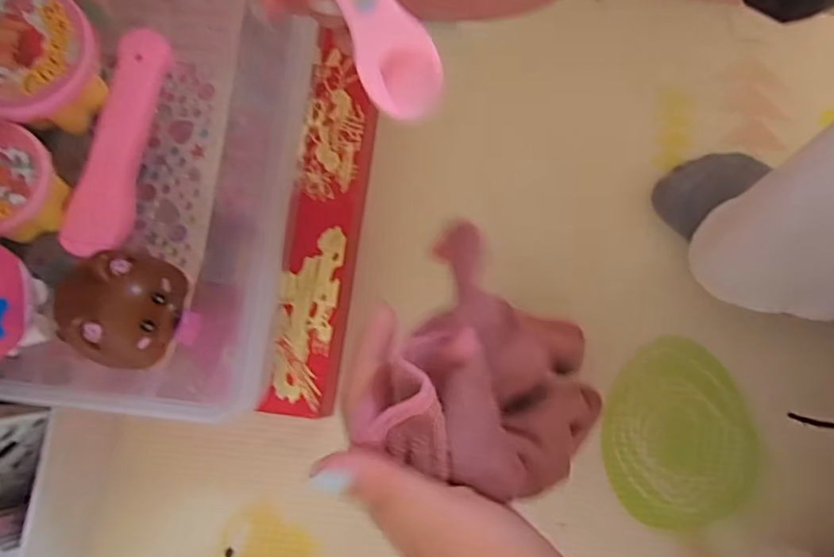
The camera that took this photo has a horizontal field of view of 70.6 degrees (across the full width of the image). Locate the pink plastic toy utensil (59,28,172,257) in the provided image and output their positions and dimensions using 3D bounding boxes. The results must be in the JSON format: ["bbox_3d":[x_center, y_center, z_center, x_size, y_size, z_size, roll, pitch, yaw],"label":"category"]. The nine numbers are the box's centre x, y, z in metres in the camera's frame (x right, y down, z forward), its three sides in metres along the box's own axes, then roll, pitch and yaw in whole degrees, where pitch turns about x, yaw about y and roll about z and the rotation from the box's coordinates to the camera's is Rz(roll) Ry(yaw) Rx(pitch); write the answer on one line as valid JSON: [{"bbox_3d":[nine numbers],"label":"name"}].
[{"bbox_3d":[-0.153,-0.071,0.307,0.024,0.015,0.122,11,78,1],"label":"pink plastic toy utensil"}]

